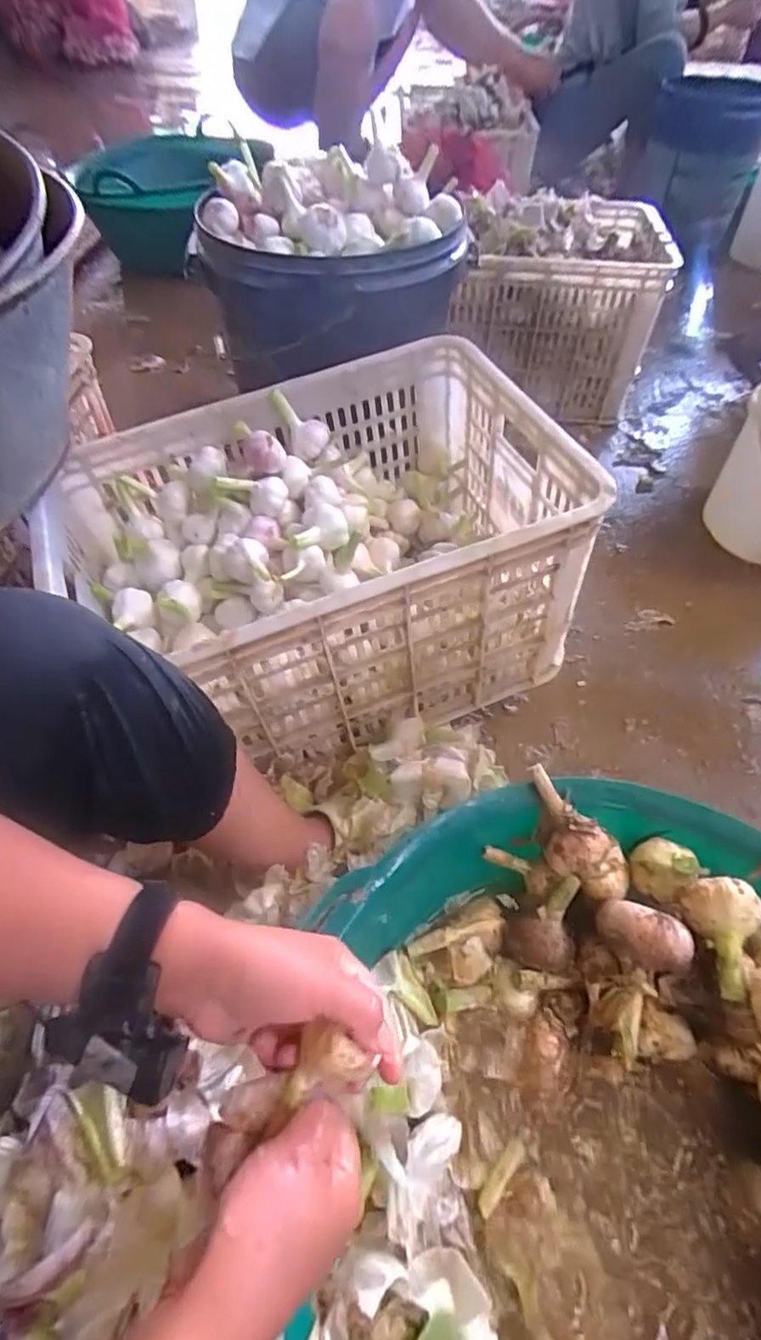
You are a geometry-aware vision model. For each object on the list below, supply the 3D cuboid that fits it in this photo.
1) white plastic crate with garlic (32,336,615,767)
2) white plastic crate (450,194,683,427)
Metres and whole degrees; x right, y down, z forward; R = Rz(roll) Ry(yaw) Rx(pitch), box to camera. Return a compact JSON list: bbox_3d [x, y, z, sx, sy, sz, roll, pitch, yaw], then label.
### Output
[{"bbox_3d":[-0.079,-0.130,0.702,0.515,0.276,0.358,-17,56,-12],"label":"white plastic crate with garlic"},{"bbox_3d":[0.329,-0.705,1.201,0.407,0.295,0.289,7,55,4],"label":"white plastic crate"}]

